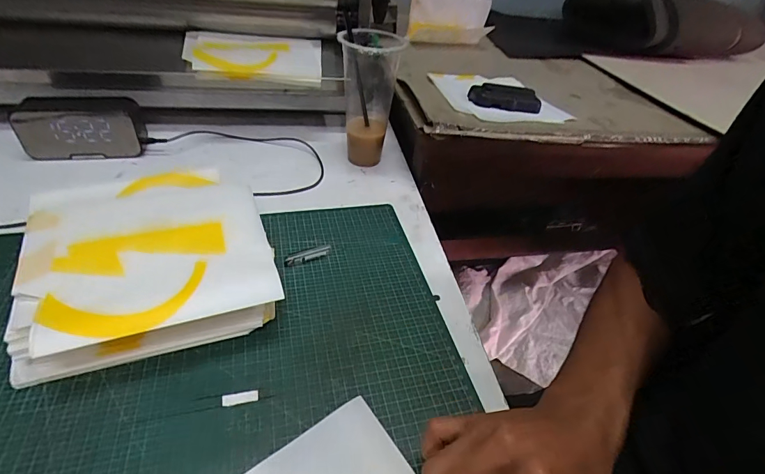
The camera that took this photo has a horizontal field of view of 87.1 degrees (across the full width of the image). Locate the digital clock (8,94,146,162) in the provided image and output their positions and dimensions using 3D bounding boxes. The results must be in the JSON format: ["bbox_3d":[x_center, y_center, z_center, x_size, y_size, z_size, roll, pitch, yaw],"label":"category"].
[{"bbox_3d":[-0.406,-0.149,0.545,0.145,0.074,0.039,-10,43,-17],"label":"digital clock"}]

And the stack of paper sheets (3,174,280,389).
[{"bbox_3d":[-0.217,0.023,0.388,0.202,0.059,0.214,-12,44,-19],"label":"stack of paper sheets"}]

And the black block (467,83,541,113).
[{"bbox_3d":[0.185,-0.208,0.605,0.108,0.028,0.039,8,40,1],"label":"black block"}]

